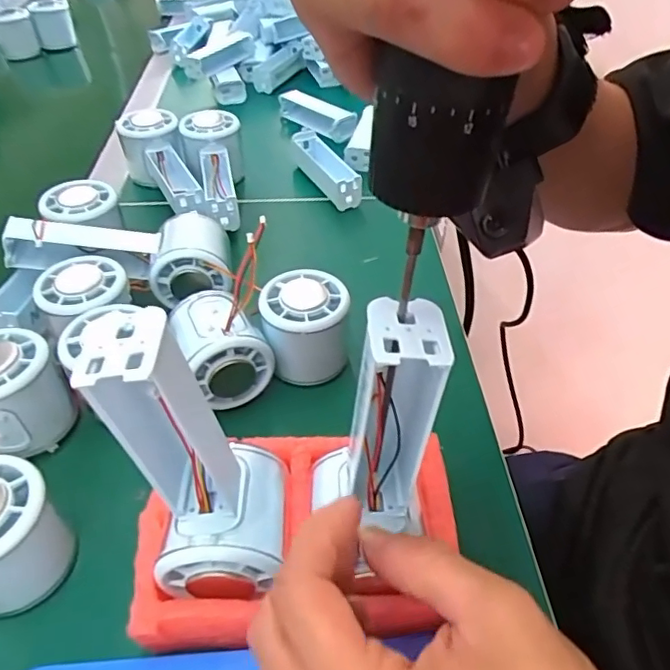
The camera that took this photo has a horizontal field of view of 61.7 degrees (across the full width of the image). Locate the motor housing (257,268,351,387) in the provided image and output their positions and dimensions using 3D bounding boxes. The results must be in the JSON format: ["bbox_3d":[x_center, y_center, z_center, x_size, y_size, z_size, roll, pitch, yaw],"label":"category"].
[{"bbox_3d":[-0.018,0.000,0.370,0.057,0.063,0.060,-11,45,-10],"label":"motor housing"}]

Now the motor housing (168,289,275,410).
[{"bbox_3d":[-0.074,0.007,0.355,0.054,0.048,0.063,-21,47,-19],"label":"motor housing"}]

